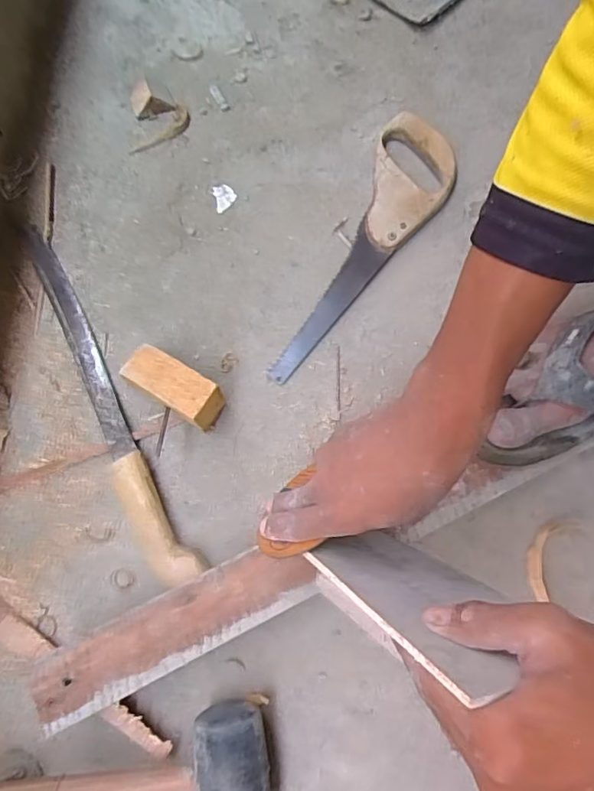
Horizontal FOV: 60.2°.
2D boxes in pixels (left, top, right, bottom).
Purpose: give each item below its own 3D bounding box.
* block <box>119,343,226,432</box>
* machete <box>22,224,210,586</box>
[{"bbox_3d":[-0.114,-0.005,0.488,0.089,0.064,0.045,32,81,8],"label":"block"},{"bbox_3d":[-0.201,-0.004,0.513,0.042,0.027,0.406,-29,79,-4],"label":"machete"}]

